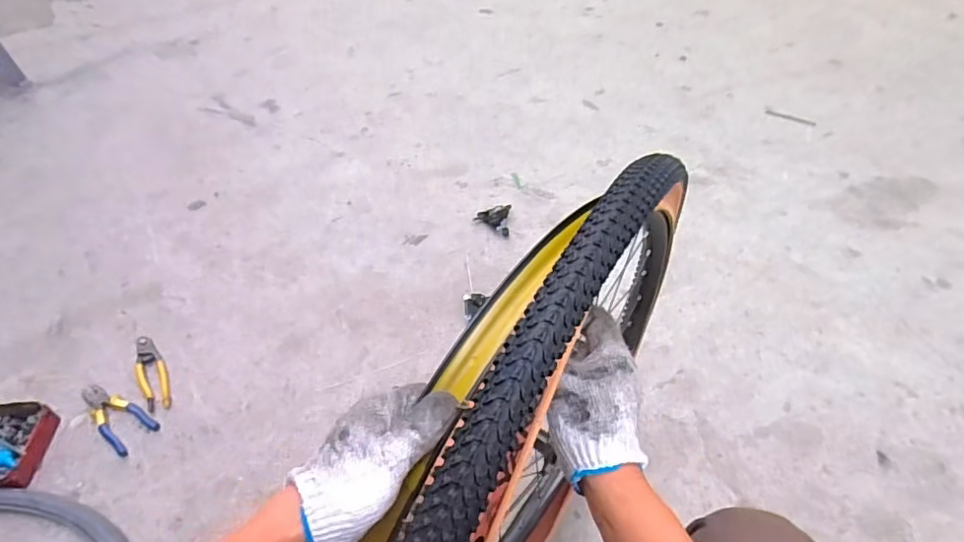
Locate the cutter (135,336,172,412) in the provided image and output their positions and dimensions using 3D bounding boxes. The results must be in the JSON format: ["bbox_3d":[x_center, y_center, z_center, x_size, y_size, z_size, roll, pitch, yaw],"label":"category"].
[{"bbox_3d":[-0.683,0.210,1.147,0.052,0.019,0.183,-26,55,-22],"label":"cutter"}]

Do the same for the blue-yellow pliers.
[{"bbox_3d":[-0.719,0.280,1.083,0.183,0.016,0.079,27,54,21],"label":"blue-yellow pliers"}]

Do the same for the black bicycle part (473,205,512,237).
[{"bbox_3d":[0.028,-0.140,1.456,0.091,0.030,0.105,4,49,3],"label":"black bicycle part"}]

